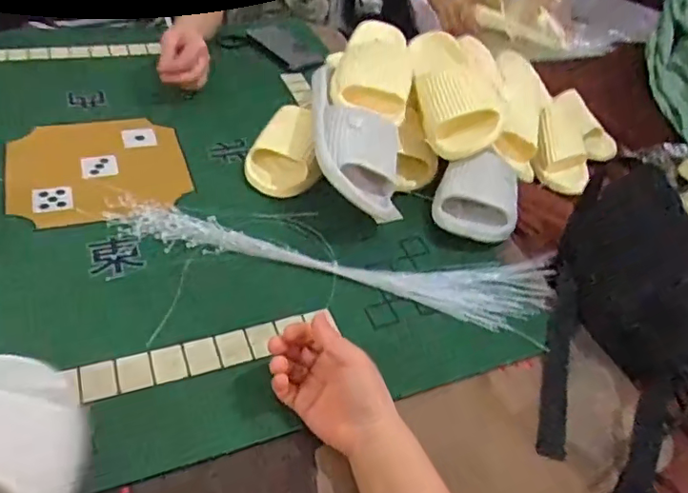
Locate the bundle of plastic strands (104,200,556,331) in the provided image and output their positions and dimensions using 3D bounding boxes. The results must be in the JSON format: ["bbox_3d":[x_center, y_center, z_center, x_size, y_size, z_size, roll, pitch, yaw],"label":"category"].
[{"bbox_3d":[-0.019,0.019,0.614,0.508,0.018,0.110,10,43,-2],"label":"bundle of plastic strands"}]

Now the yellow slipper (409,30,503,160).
[{"bbox_3d":[0.149,-0.219,0.777,0.110,0.080,0.237,8,43,-5],"label":"yellow slipper"}]

